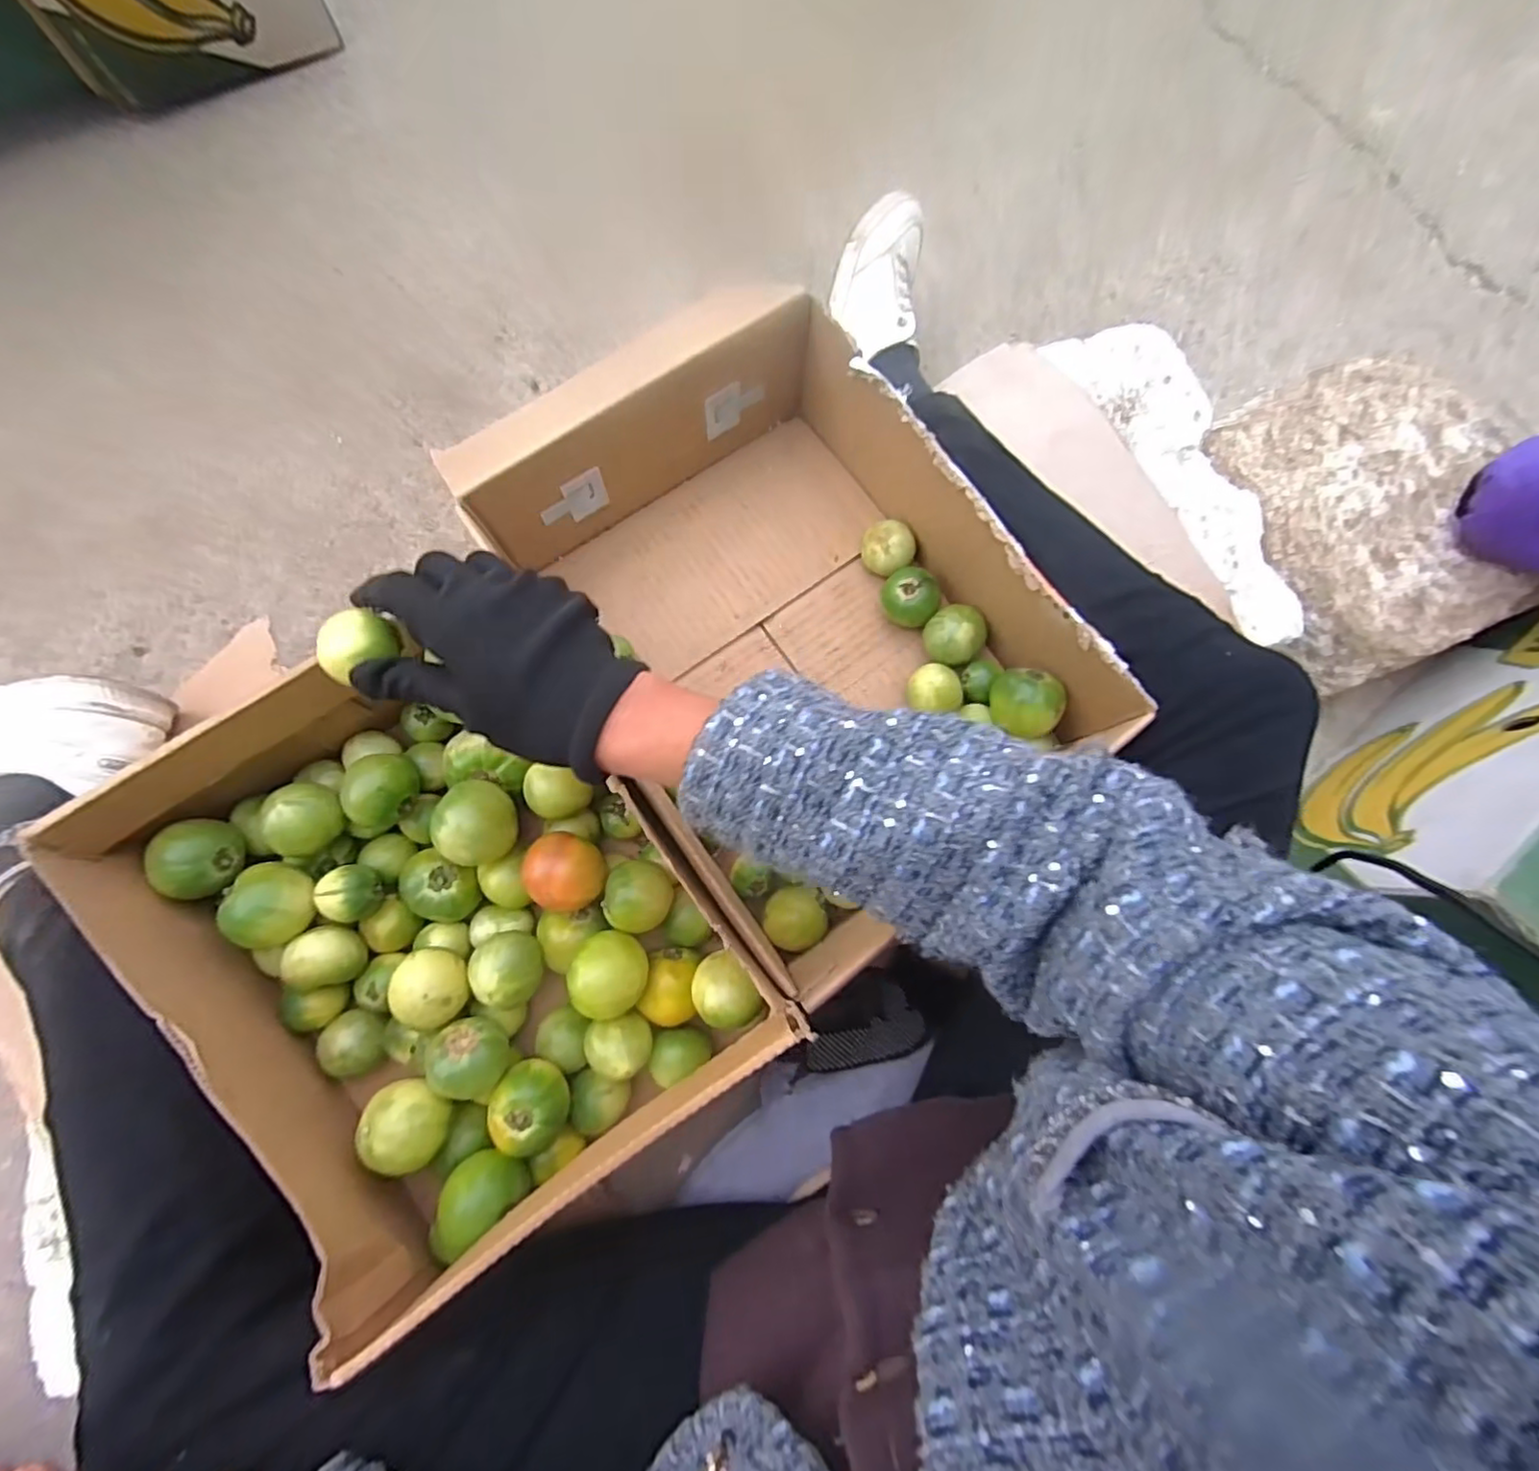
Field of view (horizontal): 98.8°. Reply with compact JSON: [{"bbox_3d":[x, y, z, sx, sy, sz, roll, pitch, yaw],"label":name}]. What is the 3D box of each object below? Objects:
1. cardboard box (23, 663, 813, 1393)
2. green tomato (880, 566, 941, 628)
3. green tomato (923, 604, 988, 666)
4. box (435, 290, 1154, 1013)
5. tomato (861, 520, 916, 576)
[{"bbox_3d":[-0.185,0.107,0.383,0.256,0.105,0.308,-34,86,-9],"label":"cardboard box"},{"bbox_3d":[0.103,-0.102,0.491,0.039,0.035,0.042,24,81,-1],"label":"green tomato"},{"bbox_3d":[0.135,-0.073,0.486,0.042,0.039,0.042,1,82,-5],"label":"green tomato"},{"bbox_3d":[0.012,-0.077,0.451,0.268,0.122,0.350,-36,86,-9],"label":"box"},{"bbox_3d":[0.088,-0.140,0.499,0.038,0.031,0.035,30,81,0],"label":"tomato"}]

